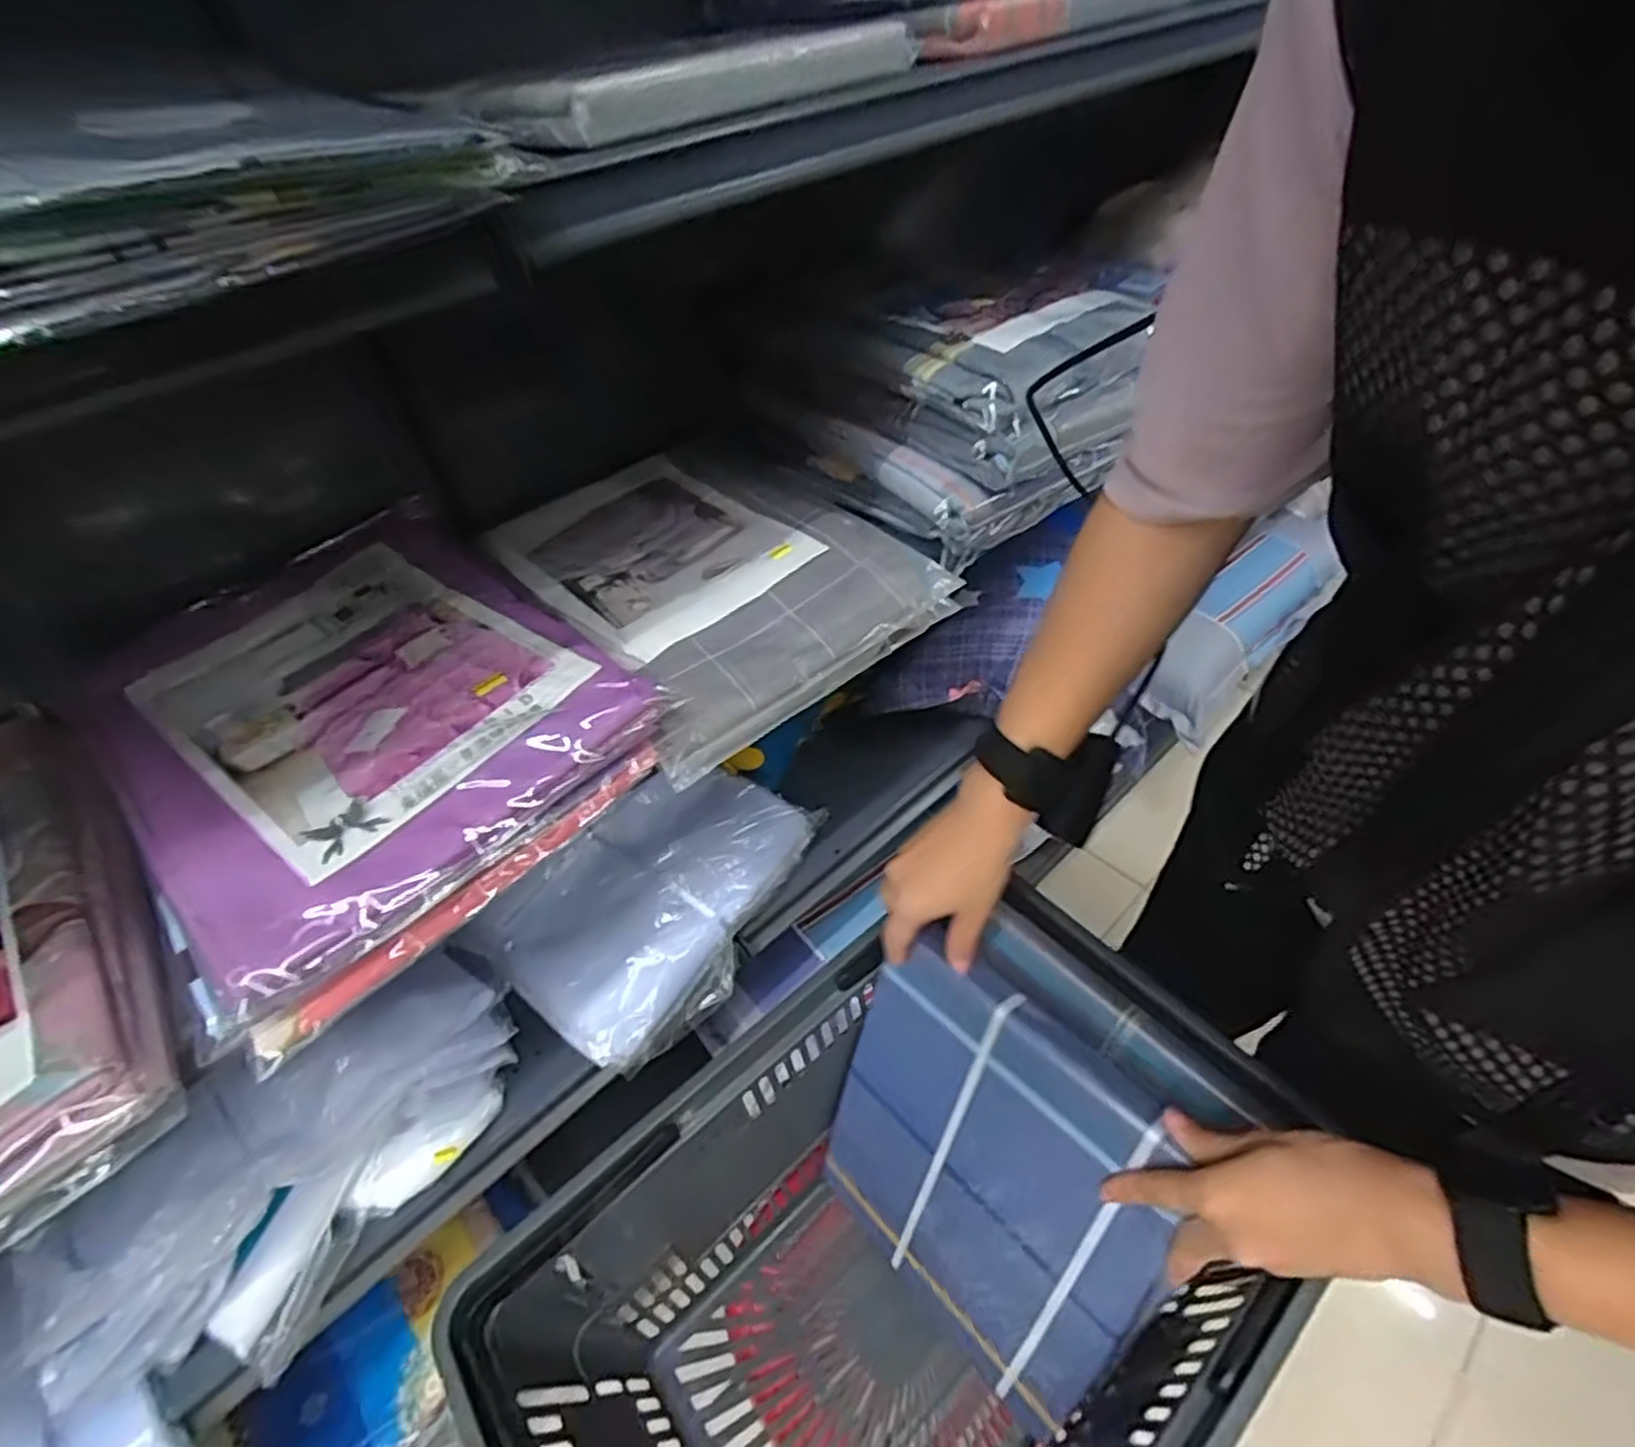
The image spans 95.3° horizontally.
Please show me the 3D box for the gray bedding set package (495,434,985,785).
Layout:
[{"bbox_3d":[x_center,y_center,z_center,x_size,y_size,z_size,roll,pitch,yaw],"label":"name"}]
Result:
[{"bbox_3d":[-0.105,-0.140,0.672,0.275,0.060,0.359,-33,50,-23],"label":"gray bedding set package"}]

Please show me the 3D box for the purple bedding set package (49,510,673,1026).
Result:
[{"bbox_3d":[-0.320,-0.024,0.528,0.373,0.047,0.295,30,56,32],"label":"purple bedding set package"}]

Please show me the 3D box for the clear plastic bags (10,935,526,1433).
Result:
[{"bbox_3d":[-0.405,0.349,0.594,0.093,0.170,0.343,23,52,27],"label":"clear plastic bags"}]

